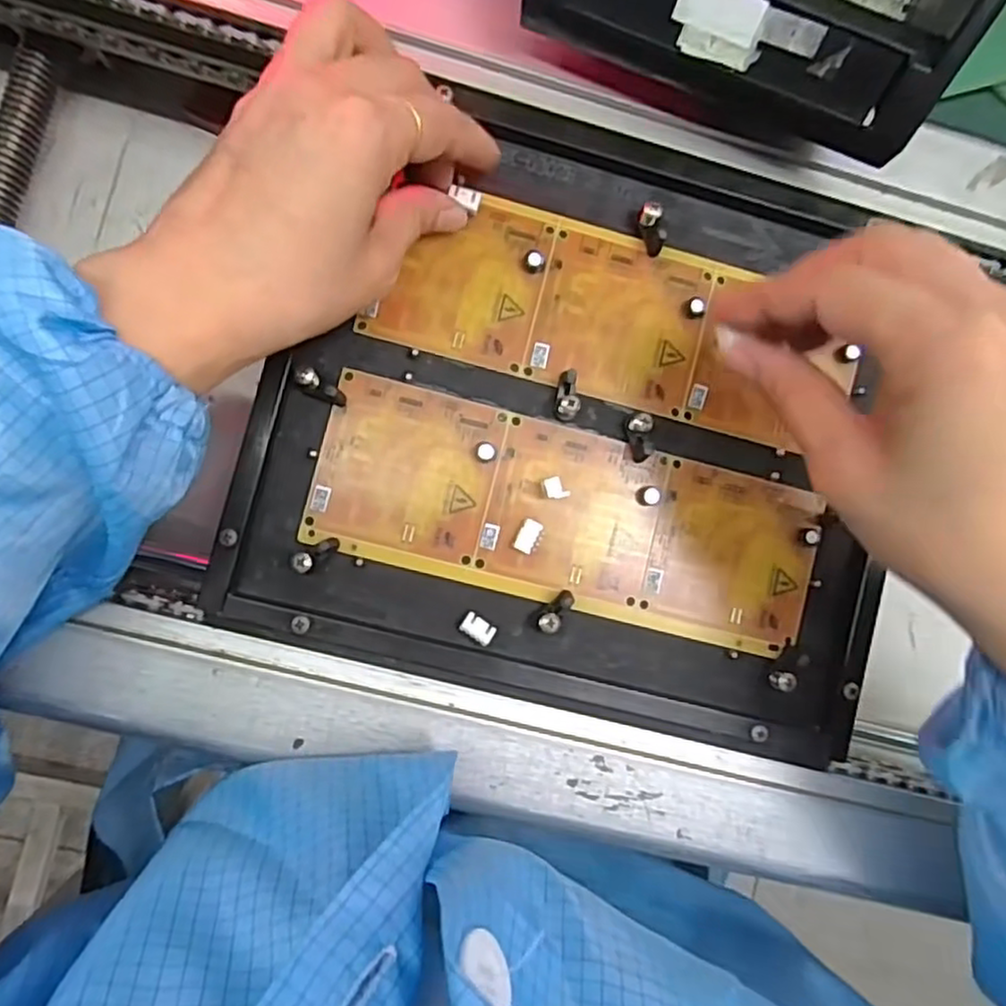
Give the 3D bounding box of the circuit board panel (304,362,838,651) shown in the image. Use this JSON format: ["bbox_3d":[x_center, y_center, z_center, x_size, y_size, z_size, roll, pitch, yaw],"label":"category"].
[{"bbox_3d":[0.028,0.006,0.295,0.209,0.005,0.072,15,87,-3],"label":"circuit board panel"}]

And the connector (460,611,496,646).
[{"bbox_3d":[-0.010,0.051,0.288,0.014,0.006,0.010,30,87,-3],"label":"connector"}]

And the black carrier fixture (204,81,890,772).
[{"bbox_3d":[0.040,-0.035,0.294,0.257,0.015,0.232,14,87,-3],"label":"black carrier fixture"}]

